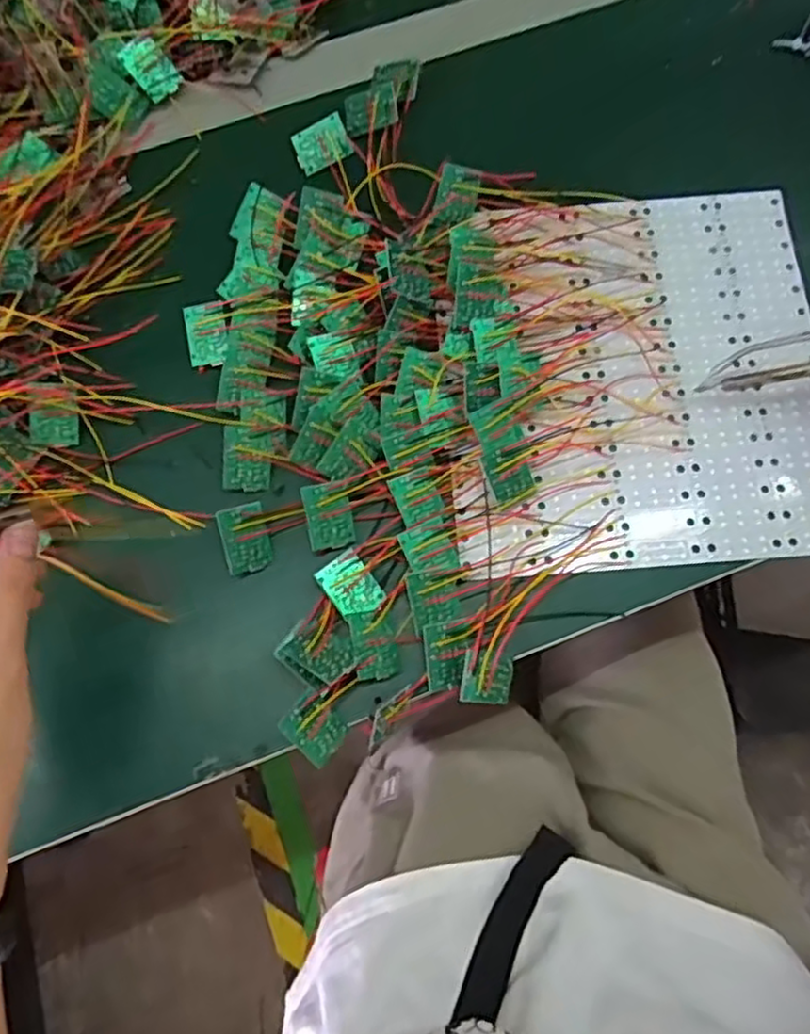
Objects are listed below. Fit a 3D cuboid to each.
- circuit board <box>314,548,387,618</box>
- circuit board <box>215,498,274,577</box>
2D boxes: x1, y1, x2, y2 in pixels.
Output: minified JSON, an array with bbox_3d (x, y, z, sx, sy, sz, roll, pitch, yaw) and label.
[{"bbox_3d":[-0.029,0.037,0.382,0.026,0.007,0.035,-35,77,-9],"label":"circuit board"},{"bbox_3d":[-0.087,0.012,0.391,0.026,0.004,0.036,-16,94,-28],"label":"circuit board"}]

